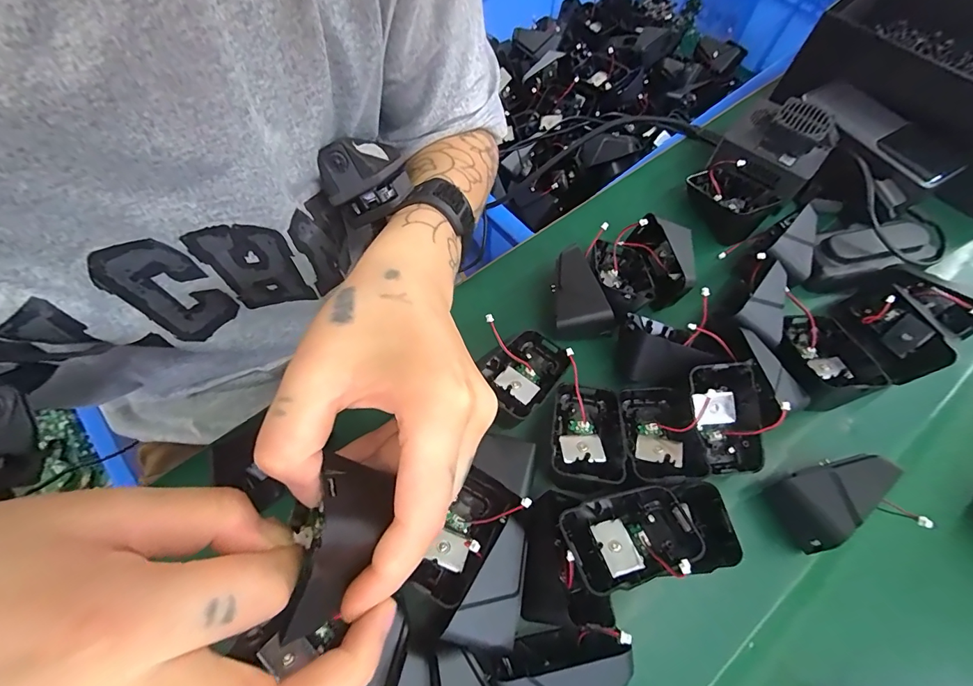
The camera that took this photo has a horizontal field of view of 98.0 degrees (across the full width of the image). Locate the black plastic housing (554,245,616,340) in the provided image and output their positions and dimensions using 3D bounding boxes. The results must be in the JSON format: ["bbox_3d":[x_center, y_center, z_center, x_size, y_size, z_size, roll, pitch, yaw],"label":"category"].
[{"bbox_3d":[0.069,-0.034,0.316,0.038,0.034,0.065,-22,64,20],"label":"black plastic housing"}]

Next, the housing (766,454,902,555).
[{"bbox_3d":[0.212,0.096,0.259,0.056,0.047,0.041,-17,68,-9],"label":"housing"}]

